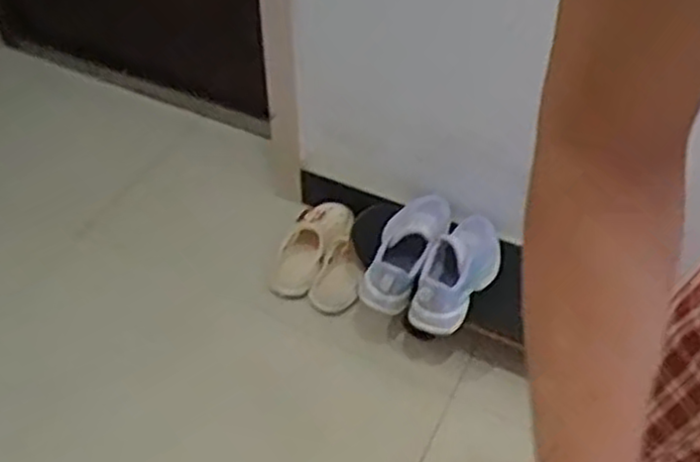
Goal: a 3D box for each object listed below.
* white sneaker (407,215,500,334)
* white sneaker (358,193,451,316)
[{"bbox_3d":[0.185,0.058,1.239,0.087,0.097,0.252,23,51,18],"label":"white sneaker"},{"bbox_3d":[0.096,0.024,1.251,0.096,0.094,0.247,18,50,15],"label":"white sneaker"}]

